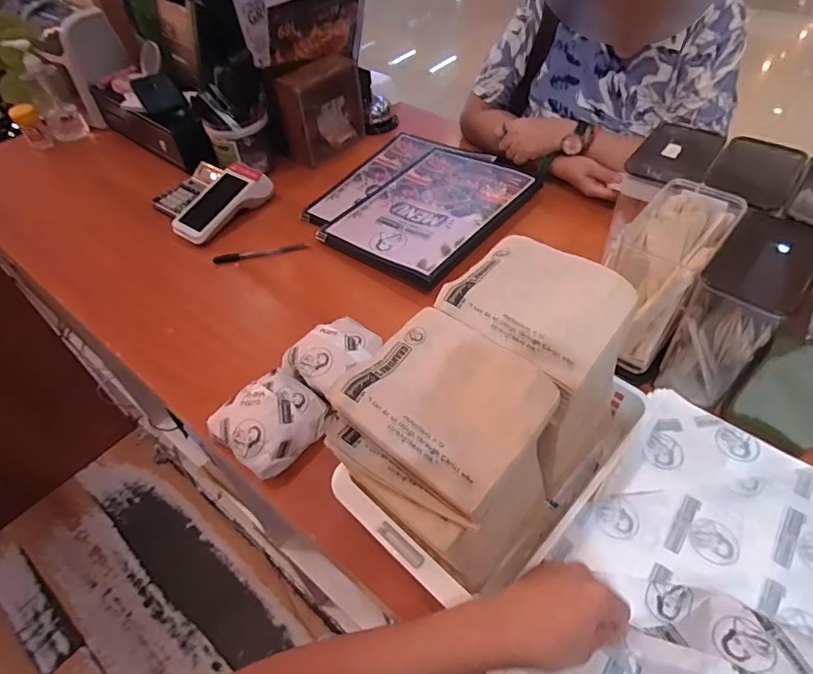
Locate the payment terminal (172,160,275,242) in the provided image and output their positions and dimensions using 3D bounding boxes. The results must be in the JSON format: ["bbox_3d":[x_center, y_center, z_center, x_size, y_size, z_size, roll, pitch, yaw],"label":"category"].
[{"bbox_3d":[-0.318,-0.233,0.861,0.086,0.046,0.176,27,56,25],"label":"payment terminal"}]

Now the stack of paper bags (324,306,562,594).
[{"bbox_3d":[0.040,0.109,0.454,0.160,0.177,0.138,32,59,28],"label":"stack of paper bags"}]

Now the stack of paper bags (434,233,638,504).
[{"bbox_3d":[0.128,0.025,0.510,0.136,0.184,0.164,-37,56,-25],"label":"stack of paper bags"}]

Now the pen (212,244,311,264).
[{"bbox_3d":[-0.233,-0.134,0.810,0.151,0.014,0.016,-9,49,-3],"label":"pen"}]

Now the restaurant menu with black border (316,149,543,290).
[{"bbox_3d":[0.041,-0.212,0.830,0.236,0.031,0.307,28,57,26],"label":"restaurant menu with black border"}]

